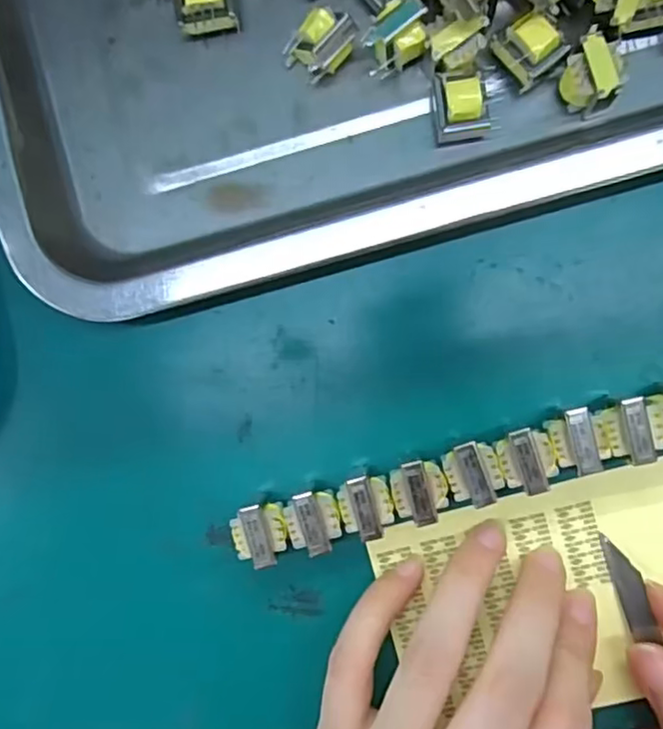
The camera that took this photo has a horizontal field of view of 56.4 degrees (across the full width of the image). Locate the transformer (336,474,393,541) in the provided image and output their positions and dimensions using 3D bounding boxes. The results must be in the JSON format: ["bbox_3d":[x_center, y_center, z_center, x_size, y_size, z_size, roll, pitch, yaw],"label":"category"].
[{"bbox_3d":[0.012,0.045,0.203,0.016,0.021,0.020,-9,90,6],"label":"transformer"}]

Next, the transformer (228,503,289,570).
[{"bbox_3d":[-0.022,0.055,0.205,0.017,0.020,0.020,-11,90,6],"label":"transformer"}]

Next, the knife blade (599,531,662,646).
[{"bbox_3d":[0.097,0.073,0.202,0.009,0.004,0.035,-20,83,36],"label":"knife blade"}]

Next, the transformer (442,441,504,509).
[{"bbox_3d":[0.045,0.034,0.200,0.016,0.021,0.020,-17,90,6],"label":"transformer"}]

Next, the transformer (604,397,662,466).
[{"bbox_3d":[0.094,0.020,0.195,0.017,0.021,0.020,-11,90,6],"label":"transformer"}]

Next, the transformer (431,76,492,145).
[{"bbox_3d":[0.042,-0.081,0.201,0.017,0.017,0.019,-6,91,6],"label":"transformer"}]

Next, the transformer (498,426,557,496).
[{"bbox_3d":[0.062,0.029,0.198,0.016,0.021,0.020,-16,90,6],"label":"transformer"}]

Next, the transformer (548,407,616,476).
[{"bbox_3d":[0.077,0.023,0.196,0.017,0.022,0.019,-14,90,6],"label":"transformer"}]

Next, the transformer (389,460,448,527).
[{"bbox_3d":[0.028,0.040,0.201,0.017,0.021,0.019,-14,90,6],"label":"transformer"}]

